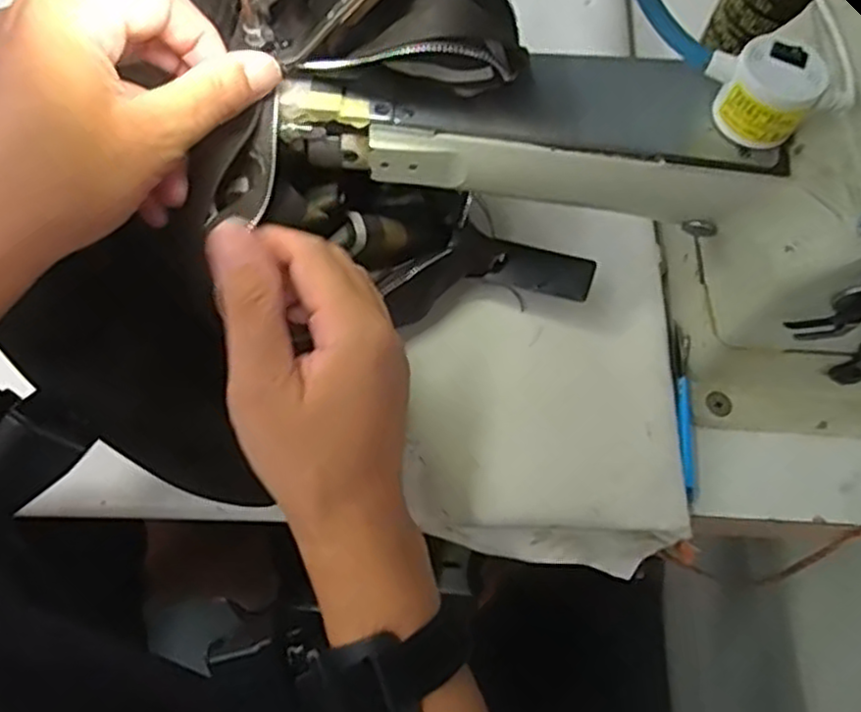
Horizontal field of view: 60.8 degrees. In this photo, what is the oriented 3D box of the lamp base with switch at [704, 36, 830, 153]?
[{"bbox_3d":[0.141,-0.112,0.311,0.038,0.030,0.035,-5,64,-6],"label":"lamp base with switch"}]

